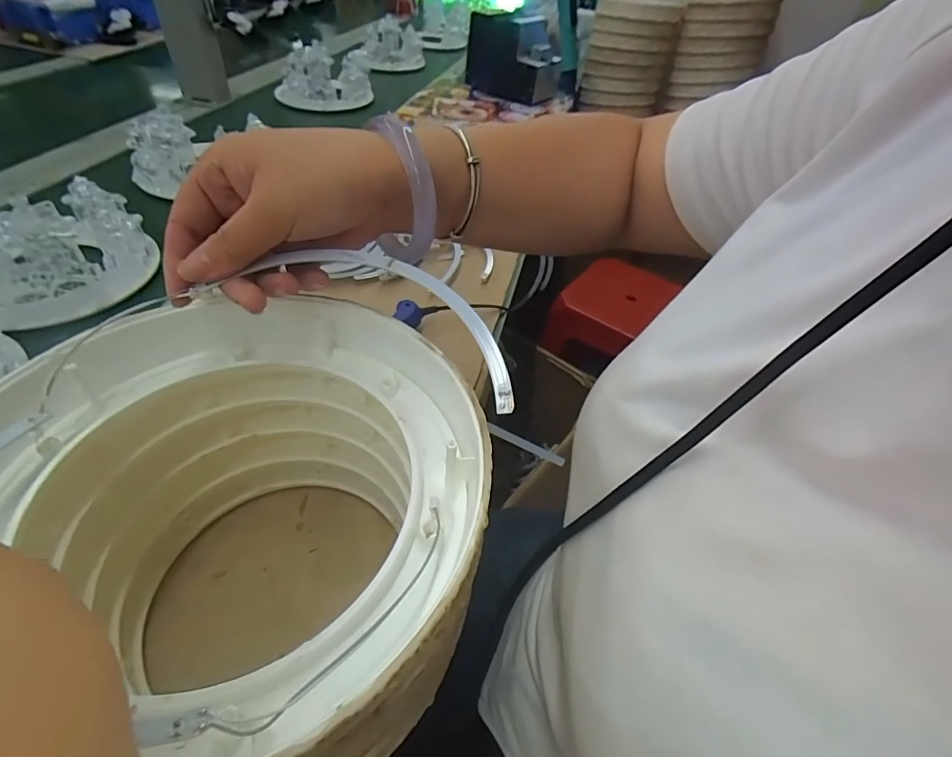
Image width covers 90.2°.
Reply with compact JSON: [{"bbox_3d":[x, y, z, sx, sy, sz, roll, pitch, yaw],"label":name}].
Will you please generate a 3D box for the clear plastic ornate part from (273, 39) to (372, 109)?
[{"bbox_3d":[-0.305,-0.602,0.962,0.193,0.110,0.067,-8,48,-14],"label":"clear plastic ornate part"}]

